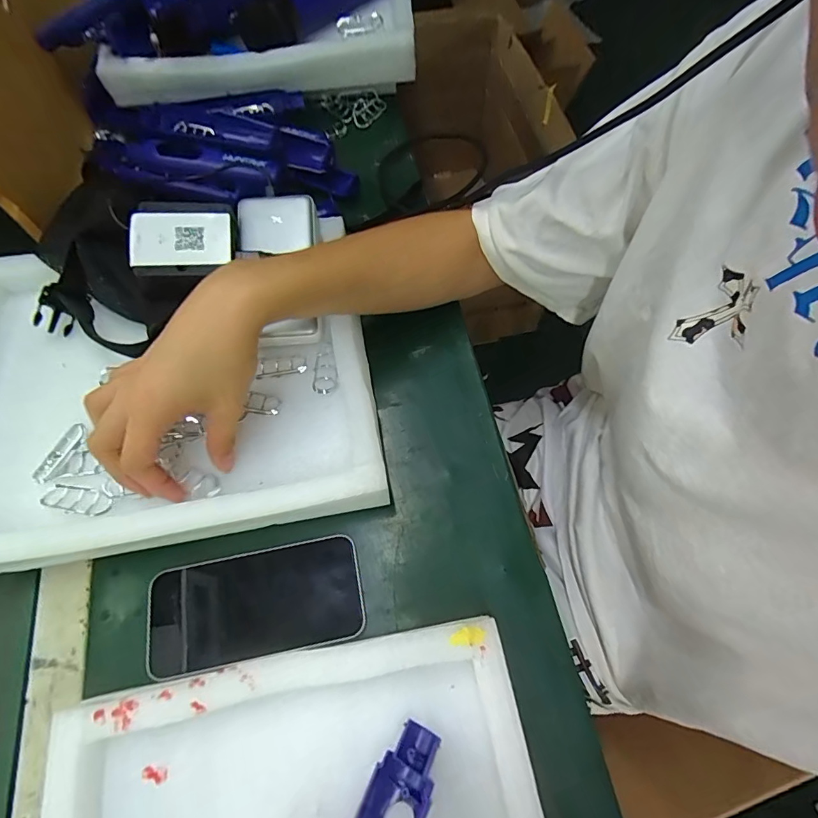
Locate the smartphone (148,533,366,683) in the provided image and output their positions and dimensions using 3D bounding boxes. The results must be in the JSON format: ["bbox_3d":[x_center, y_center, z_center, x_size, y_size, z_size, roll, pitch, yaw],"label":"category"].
[{"bbox_3d":[-0.117,0.148,0.346,0.159,0.012,0.076,-11,66,-4],"label":"smartphone"}]

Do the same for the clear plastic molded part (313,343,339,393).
[{"bbox_3d":[-0.075,-0.037,0.404,0.022,0.009,0.052,-9,66,-2],"label":"clear plastic molded part"}]

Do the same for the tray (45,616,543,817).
[{"bbox_3d":[-0.055,0.323,0.236,0.291,0.044,0.344,-11,64,-2],"label":"tray"}]

